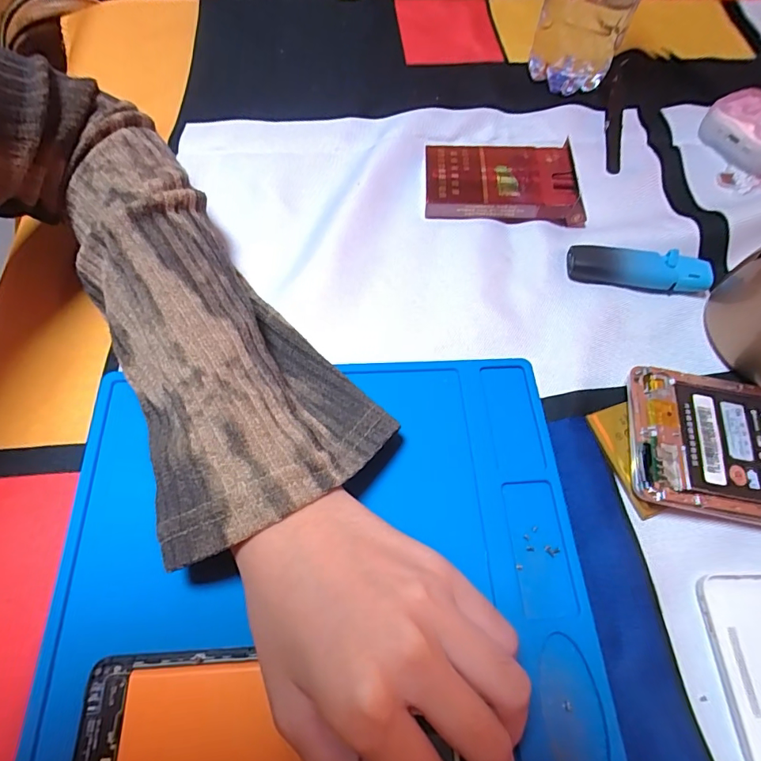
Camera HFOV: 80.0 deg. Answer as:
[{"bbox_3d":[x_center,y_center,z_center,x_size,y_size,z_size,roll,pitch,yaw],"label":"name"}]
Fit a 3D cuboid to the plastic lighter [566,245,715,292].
[{"bbox_3d":[0.159,-0.069,0.277,0.083,0.013,0.022,9,64,2],"label":"plastic lighter"}]

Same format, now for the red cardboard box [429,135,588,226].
[{"bbox_3d":[0.081,-0.133,0.303,0.099,0.019,0.056,4,64,-1],"label":"red cardboard box"}]

